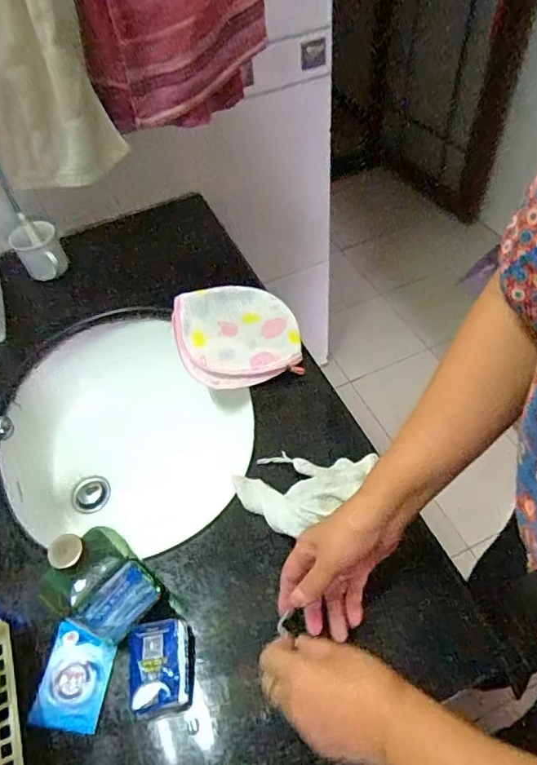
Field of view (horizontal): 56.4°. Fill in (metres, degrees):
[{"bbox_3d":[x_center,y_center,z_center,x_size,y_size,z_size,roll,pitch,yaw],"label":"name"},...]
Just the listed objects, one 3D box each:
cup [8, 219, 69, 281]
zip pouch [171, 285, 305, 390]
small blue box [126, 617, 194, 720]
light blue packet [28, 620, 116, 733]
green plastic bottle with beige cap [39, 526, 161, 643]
[{"bbox_3d":[-0.418,-0.240,0.917,0.077,0.092,0.077,-3,53,4],"label":"cup"},{"bbox_3d":[-0.049,-0.074,0.761,0.179,0.044,0.180,-10,53,-2],"label":"zip pouch"},{"bbox_3d":[-0.107,0.284,0.499,0.062,0.030,0.081,-11,53,-2],"label":"small blue box"},{"bbox_3d":[-0.196,0.297,0.509,0.068,0.011,0.089,2,53,7],"label":"light blue packet"},{"bbox_3d":[-0.155,0.192,0.477,0.049,0.162,0.080,29,61,25],"label":"green plastic bottle with beige cap"}]

